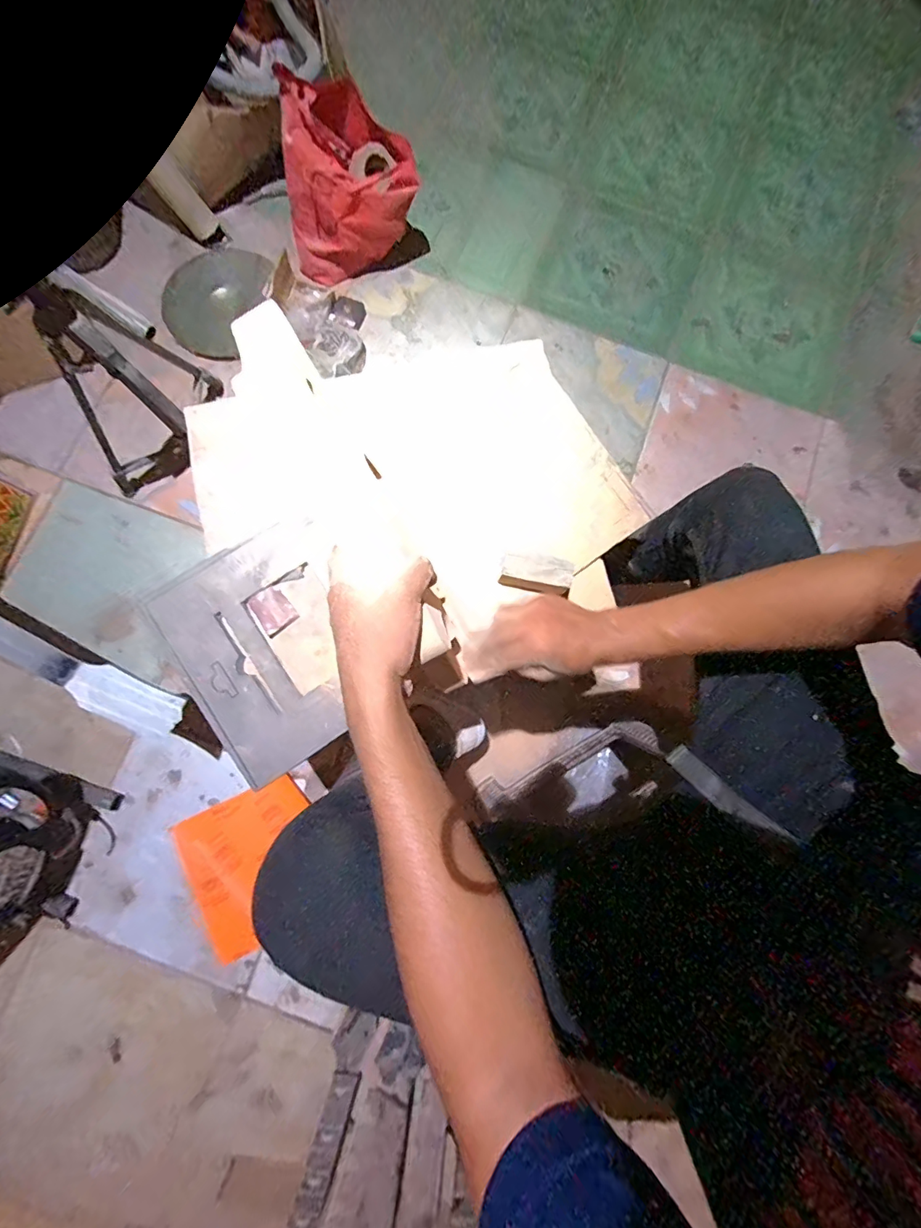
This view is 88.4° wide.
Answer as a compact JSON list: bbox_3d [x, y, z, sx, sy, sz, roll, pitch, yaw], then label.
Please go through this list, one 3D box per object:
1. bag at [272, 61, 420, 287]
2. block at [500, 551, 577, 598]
[{"bbox_3d":[-0.242,-0.902,1.054,0.267,0.317,0.165,16,80,0],"label":"bag"},{"bbox_3d":[0.097,-0.052,0.600,0.087,0.027,0.042,12,80,0],"label":"block"}]

